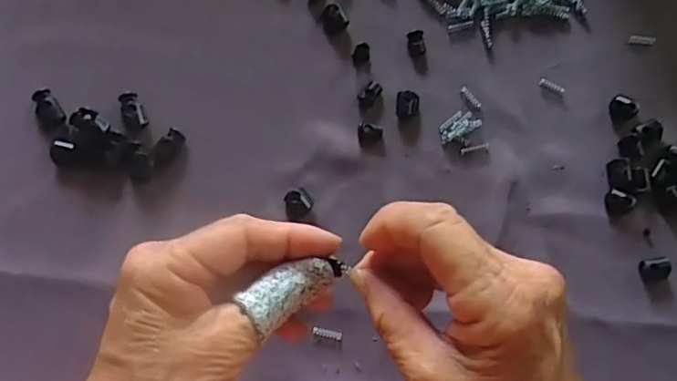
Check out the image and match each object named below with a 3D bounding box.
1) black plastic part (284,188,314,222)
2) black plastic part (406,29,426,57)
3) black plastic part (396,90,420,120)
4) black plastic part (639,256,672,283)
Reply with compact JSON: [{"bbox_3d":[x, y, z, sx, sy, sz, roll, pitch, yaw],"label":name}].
[{"bbox_3d":[-0.021,0.007,0.320,0.015,0.007,0.016,-12,83,-6],"label":"black plastic part"},{"bbox_3d":[0.046,-0.087,0.340,0.010,0.005,0.016,-13,83,-7],"label":"black plastic part"},{"bbox_3d":[0.040,-0.049,0.333,0.013,0.005,0.016,4,82,-4],"label":"black plastic part"},{"bbox_3d":[0.177,0.044,0.326,0.015,0.009,0.013,-11,83,-6],"label":"black plastic part"}]

